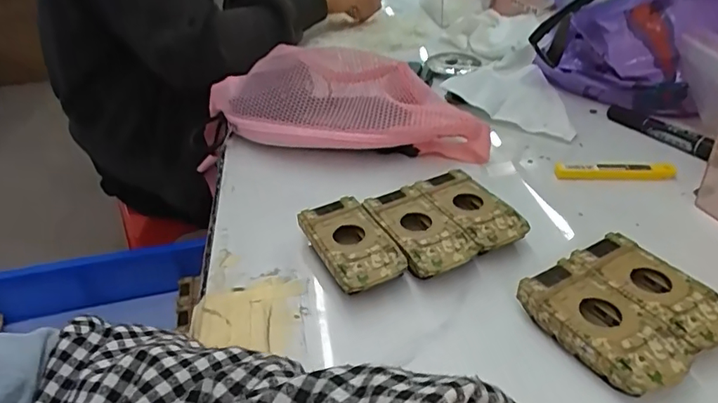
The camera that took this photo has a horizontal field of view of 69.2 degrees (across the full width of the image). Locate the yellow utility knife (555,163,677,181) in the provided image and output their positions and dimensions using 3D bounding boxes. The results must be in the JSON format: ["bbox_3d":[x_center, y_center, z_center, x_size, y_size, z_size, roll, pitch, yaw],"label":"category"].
[{"bbox_3d":[0.236,-0.028,0.481,0.103,0.008,0.021,3,35,8],"label":"yellow utility knife"}]

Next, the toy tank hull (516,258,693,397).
[{"bbox_3d":[0.147,0.079,0.320,0.049,0.023,0.093,-19,38,-21],"label":"toy tank hull"}]

